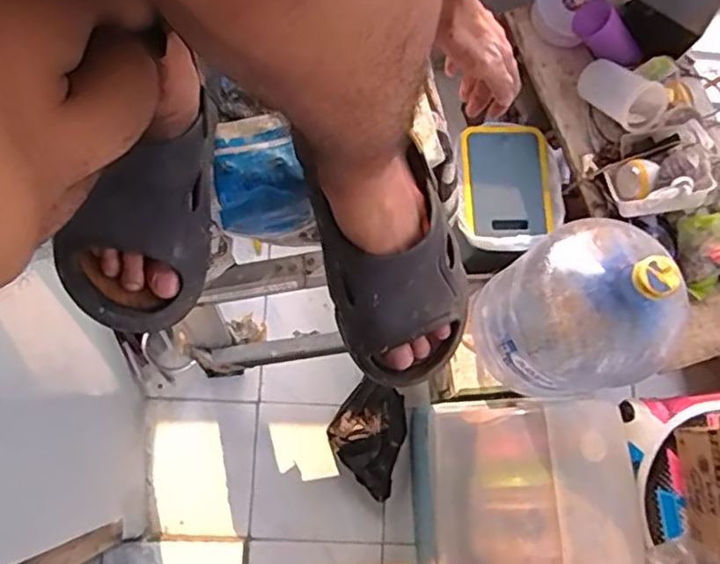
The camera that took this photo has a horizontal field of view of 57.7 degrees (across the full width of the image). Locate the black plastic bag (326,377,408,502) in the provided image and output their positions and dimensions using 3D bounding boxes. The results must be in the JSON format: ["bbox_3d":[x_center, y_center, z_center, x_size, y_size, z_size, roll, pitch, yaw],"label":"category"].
[{"bbox_3d":[0.015,0.347,1.500,0.169,0.072,0.257,16,77,2],"label":"black plastic bag"}]

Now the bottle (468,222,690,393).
[{"bbox_3d":[0.366,0.050,1.101,0.245,0.444,0.264,-23,79,-6],"label":"bottle"}]

